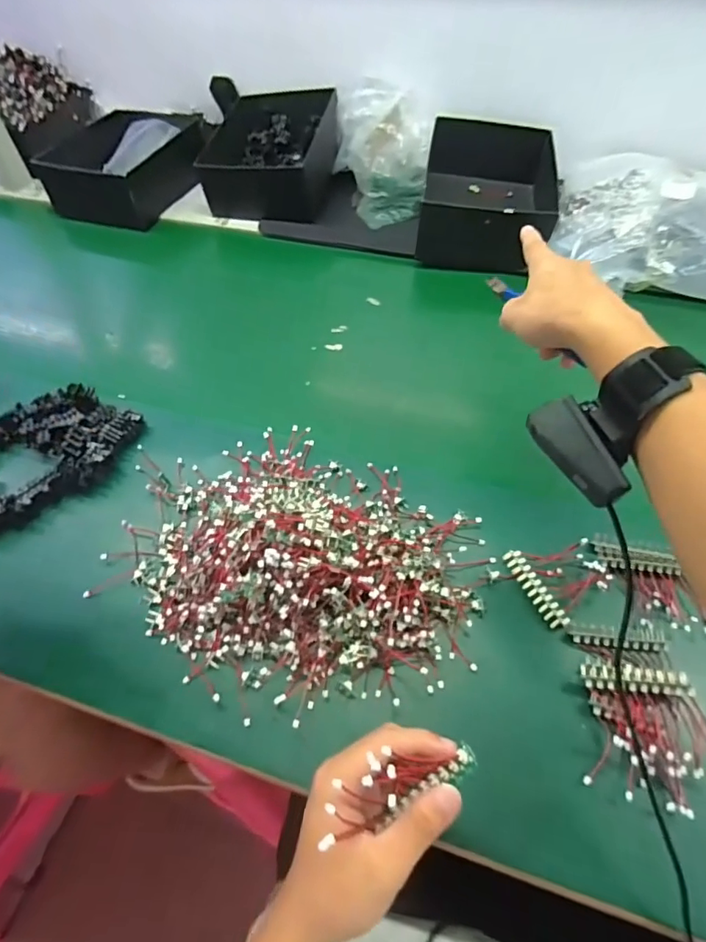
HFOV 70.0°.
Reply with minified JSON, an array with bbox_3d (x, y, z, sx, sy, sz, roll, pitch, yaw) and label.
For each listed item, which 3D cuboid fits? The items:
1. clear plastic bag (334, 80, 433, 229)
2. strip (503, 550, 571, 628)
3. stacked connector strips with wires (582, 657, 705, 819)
[{"bbox_3d":[0.051,-0.517,0.827,0.153,0.131,0.205,1,54,3],"label":"clear plastic bag"},{"bbox_3d":[0.155,0.100,0.431,0.016,0.010,0.073,-24,56,-14],"label":"strip"},{"bbox_3d":[0.214,0.185,0.358,0.083,0.019,0.089,5,54,6],"label":"stacked connector strips with wires"}]

